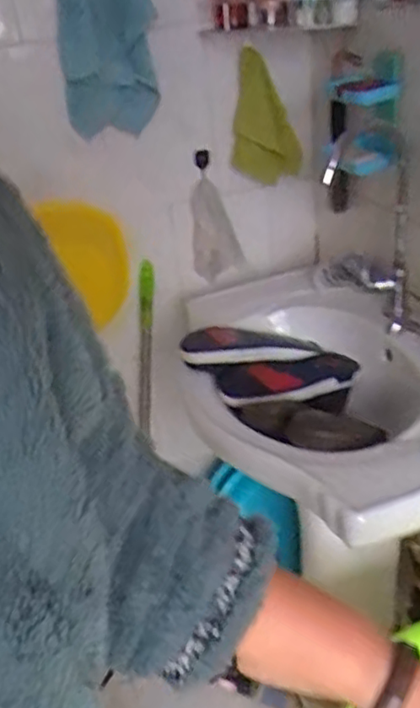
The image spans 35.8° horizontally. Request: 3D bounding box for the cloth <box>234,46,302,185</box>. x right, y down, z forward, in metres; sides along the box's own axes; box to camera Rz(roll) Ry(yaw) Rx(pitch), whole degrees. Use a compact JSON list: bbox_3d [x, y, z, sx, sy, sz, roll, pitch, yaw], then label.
[{"bbox_3d":[0.101,-0.382,1.086,0.144,0.203,0.020,34,51,26],"label":"cloth"}]

